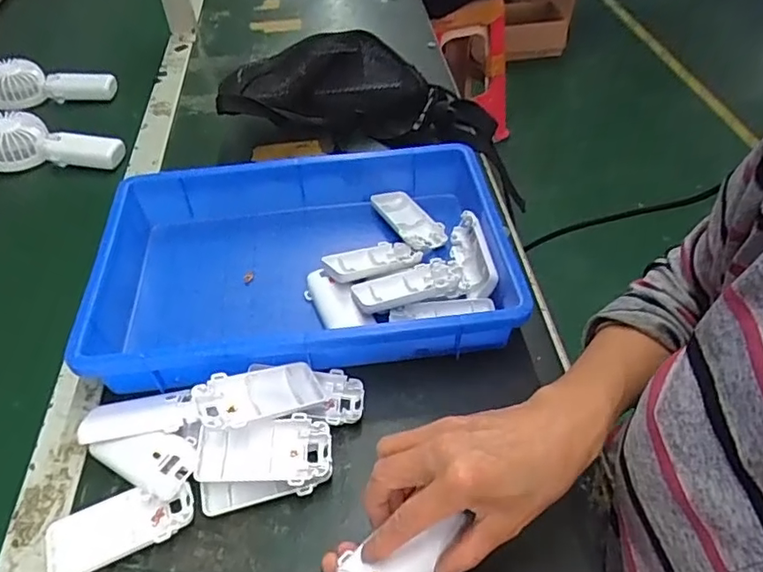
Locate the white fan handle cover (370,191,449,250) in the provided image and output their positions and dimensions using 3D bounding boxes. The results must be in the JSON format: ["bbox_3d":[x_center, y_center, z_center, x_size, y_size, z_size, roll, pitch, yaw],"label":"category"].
[{"bbox_3d":[0.030,-0.069,0.595,0.045,0.018,0.093,-22,50,-17],"label":"white fan handle cover"}]

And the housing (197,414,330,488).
[{"bbox_3d":[-0.085,0.123,0.416,0.094,0.024,0.048,-1,48,2],"label":"housing"}]

